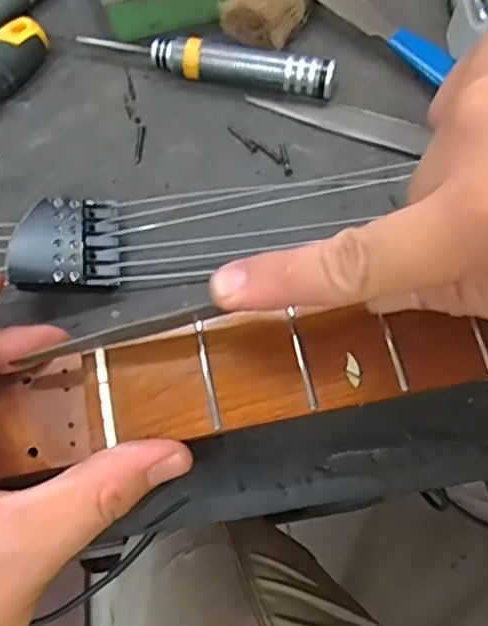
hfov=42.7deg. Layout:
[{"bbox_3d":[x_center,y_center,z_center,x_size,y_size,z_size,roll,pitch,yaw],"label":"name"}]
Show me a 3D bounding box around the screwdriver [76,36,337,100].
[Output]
[{"bbox_3d":[-0.019,-0.121,0.302,0.124,0.019,0.014,12,71,6],"label":"screwdriver"}]

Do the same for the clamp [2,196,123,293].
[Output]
[{"bbox_3d":[-0.076,-0.029,0.269,0.043,0.013,0.042,1,68,-22],"label":"clamp"}]

